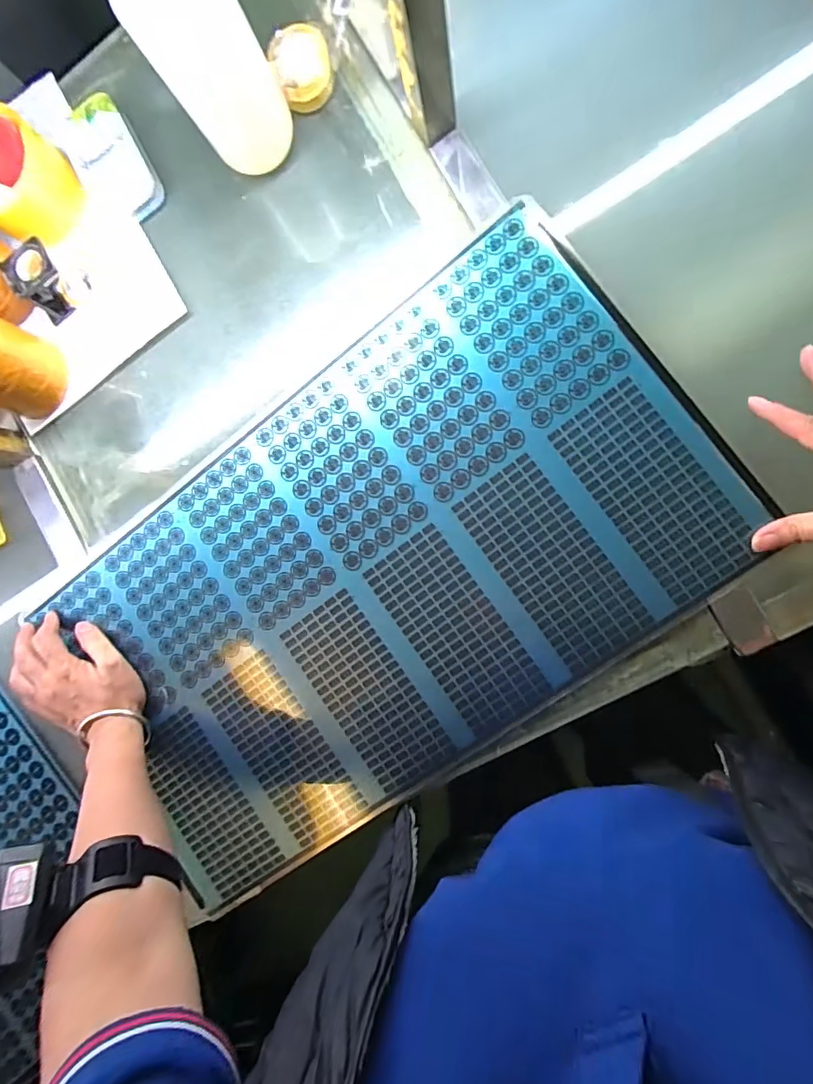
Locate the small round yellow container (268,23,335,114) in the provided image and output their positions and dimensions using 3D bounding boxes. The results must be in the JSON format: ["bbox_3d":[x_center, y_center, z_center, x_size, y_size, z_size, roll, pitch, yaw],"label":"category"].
[{"bbox_3d":[-0.085,-0.400,0.411,0.045,0.033,0.045,0,91,9],"label":"small round yellow container"}]

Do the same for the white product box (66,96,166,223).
[{"bbox_3d":[-0.274,-0.352,0.453,0.061,0.018,0.113,-28,87,8],"label":"white product box"}]

